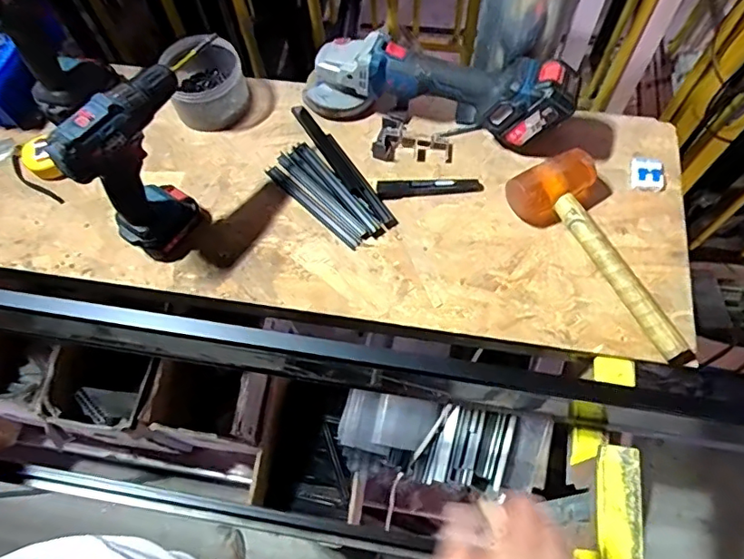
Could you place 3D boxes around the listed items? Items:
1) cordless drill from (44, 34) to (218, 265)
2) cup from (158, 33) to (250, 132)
[{"bbox_3d":[-0.254,-0.139,0.654,0.071,0.221,0.176,26,68,12],"label":"cordless drill"},{"bbox_3d":[-0.247,-0.300,0.814,0.104,0.077,0.113,0,65,1],"label":"cup"}]

